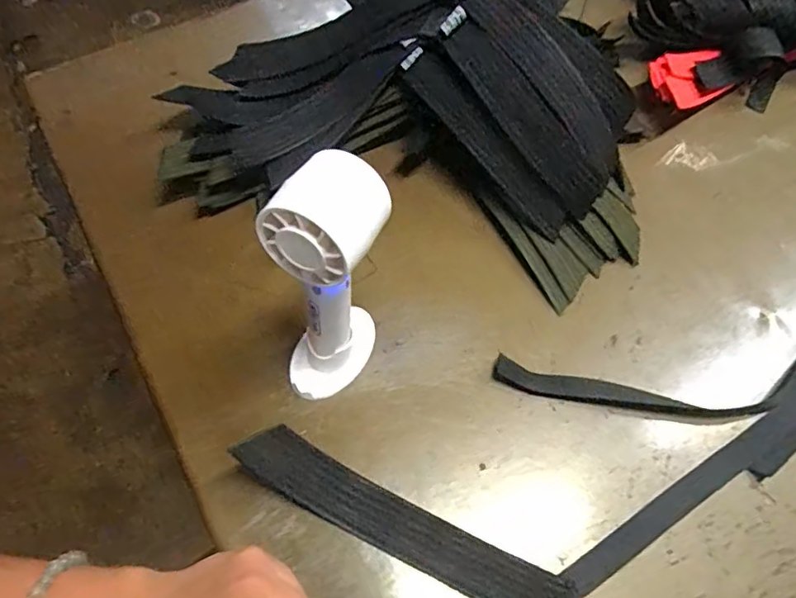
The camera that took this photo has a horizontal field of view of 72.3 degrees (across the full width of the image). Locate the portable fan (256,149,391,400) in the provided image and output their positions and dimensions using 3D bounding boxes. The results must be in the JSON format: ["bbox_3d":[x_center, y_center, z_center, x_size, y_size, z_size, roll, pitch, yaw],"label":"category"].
[{"bbox_3d":[-0.038,-0.003,0.312,0.049,0.162,0.085,36,67,20],"label":"portable fan"}]

